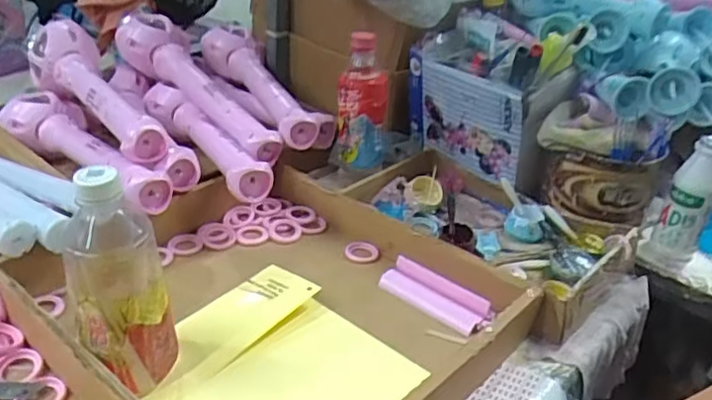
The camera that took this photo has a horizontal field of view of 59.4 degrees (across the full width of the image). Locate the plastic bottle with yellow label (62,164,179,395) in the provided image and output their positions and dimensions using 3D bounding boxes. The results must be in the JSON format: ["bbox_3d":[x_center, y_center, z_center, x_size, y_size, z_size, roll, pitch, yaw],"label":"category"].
[{"bbox_3d":[-0.178,0.063,0.472,0.069,0.181,0.067,-9,32,-24],"label":"plastic bottle with yellow label"}]

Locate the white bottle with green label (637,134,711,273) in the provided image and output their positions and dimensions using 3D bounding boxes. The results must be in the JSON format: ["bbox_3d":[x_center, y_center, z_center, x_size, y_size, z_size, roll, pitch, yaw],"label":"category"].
[{"bbox_3d":[0.378,0.007,0.716,0.052,0.155,0.054,29,37,35],"label":"white bottle with green label"}]

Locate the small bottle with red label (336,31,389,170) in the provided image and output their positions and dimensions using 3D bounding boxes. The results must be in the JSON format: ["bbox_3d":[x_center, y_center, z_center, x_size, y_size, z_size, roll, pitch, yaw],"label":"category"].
[{"bbox_3d":[0.010,-0.121,0.769,0.063,0.155,0.053,7,29,2],"label":"small bottle with red label"}]

